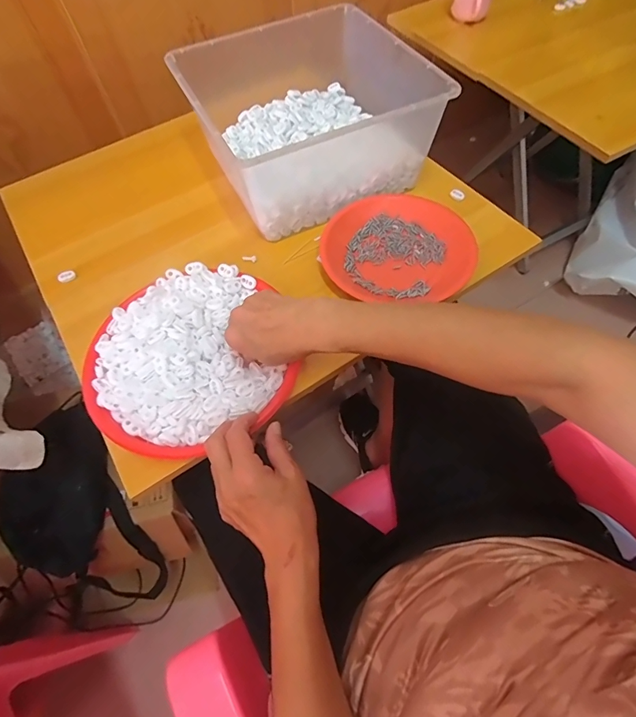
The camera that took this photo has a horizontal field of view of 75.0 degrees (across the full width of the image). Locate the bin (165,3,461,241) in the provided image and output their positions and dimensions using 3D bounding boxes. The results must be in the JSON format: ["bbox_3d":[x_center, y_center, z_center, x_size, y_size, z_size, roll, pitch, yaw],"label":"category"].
[{"bbox_3d":[-0.015,-0.349,0.612,0.290,0.145,0.288,-25,62,-10],"label":"bin"}]

